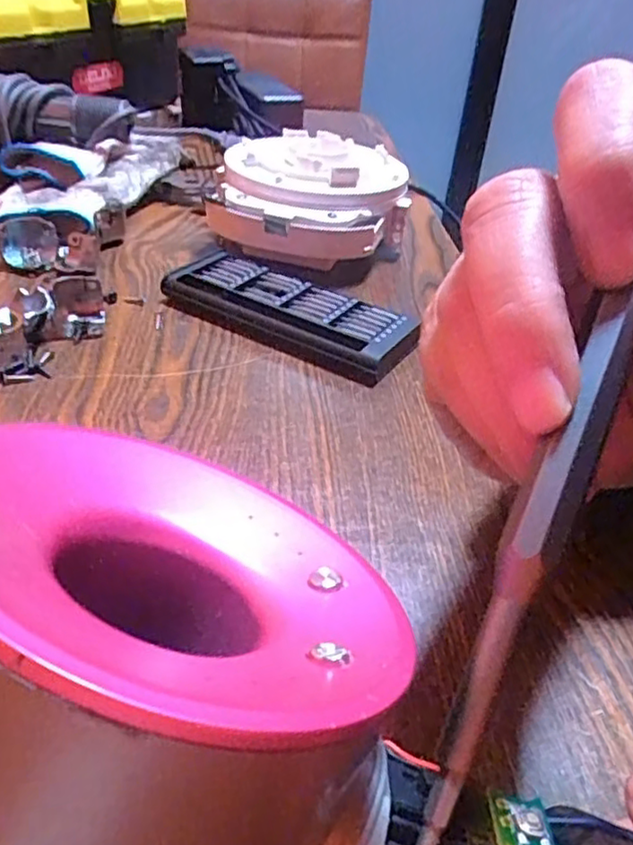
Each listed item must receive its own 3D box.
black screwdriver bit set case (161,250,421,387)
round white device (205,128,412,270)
[{"bbox_3d":[-0.017,-0.069,0.427,0.160,0.023,0.066,22,39,20],"label":"black screwdriver bit set case"},{"bbox_3d":[-0.004,-0.166,0.519,0.138,0.077,0.133,4,36,-3],"label":"round white device"}]

